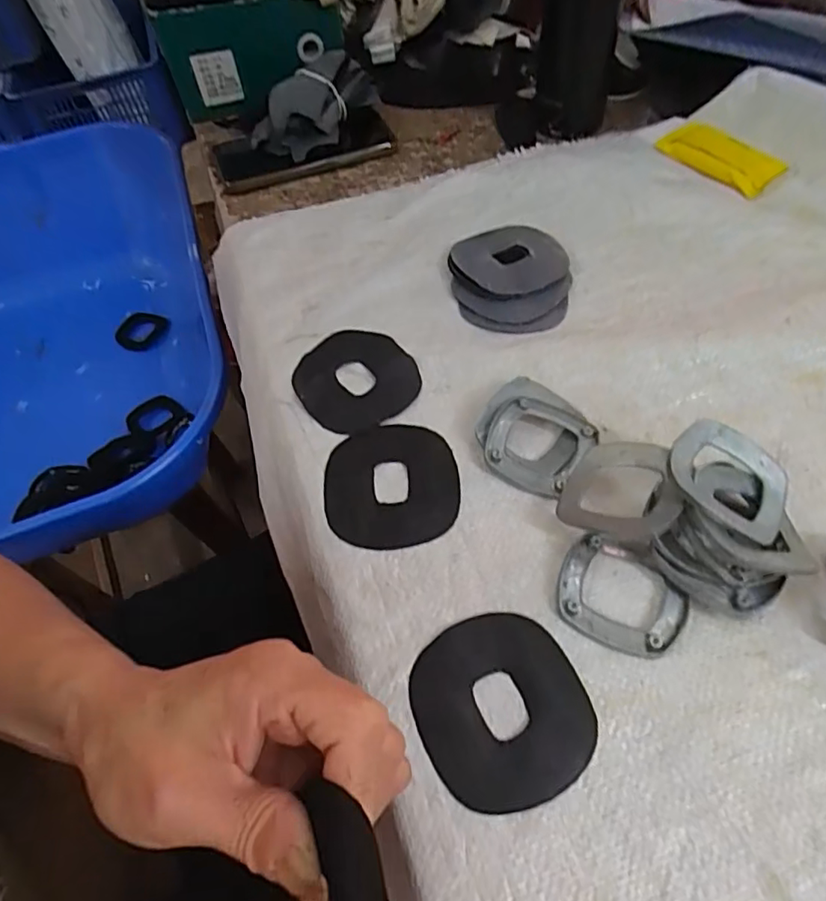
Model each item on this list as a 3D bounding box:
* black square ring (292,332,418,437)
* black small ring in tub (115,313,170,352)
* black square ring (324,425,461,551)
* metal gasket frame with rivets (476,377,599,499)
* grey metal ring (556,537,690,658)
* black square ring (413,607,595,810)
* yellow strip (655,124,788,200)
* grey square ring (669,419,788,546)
[{"bbox_3d":[-0.038,-0.048,0.385,0.075,0.006,0.078,-35,60,-18],"label":"black square ring"},{"bbox_3d":[-0.367,-0.160,0.787,0.075,0.013,0.063,4,56,8],"label":"black small ring in tub"},{"bbox_3d":[-0.013,0.019,0.341,0.076,0.004,0.080,-4,55,2],"label":"black square ring"},{"bbox_3d":[0.072,-0.010,0.346,0.062,0.016,0.065,27,62,21],"label":"metal gasket frame with rivets"},{"bbox_3d":[0.105,0.071,0.294,0.061,0.007,0.058,20,60,18],"label":"grey metal ring"},{"bbox_3d":[0.040,0.117,0.269,0.077,0.005,0.079,-23,57,-10],"label":"black square ring"},{"bbox_3d":[0.256,-0.247,0.488,0.057,0.005,0.095,-33,59,-17],"label":"yellow strip"},{"bbox_3d":[0.160,0.013,0.293,0.060,0.006,0.060,31,58,5],"label":"grey square ring"}]

